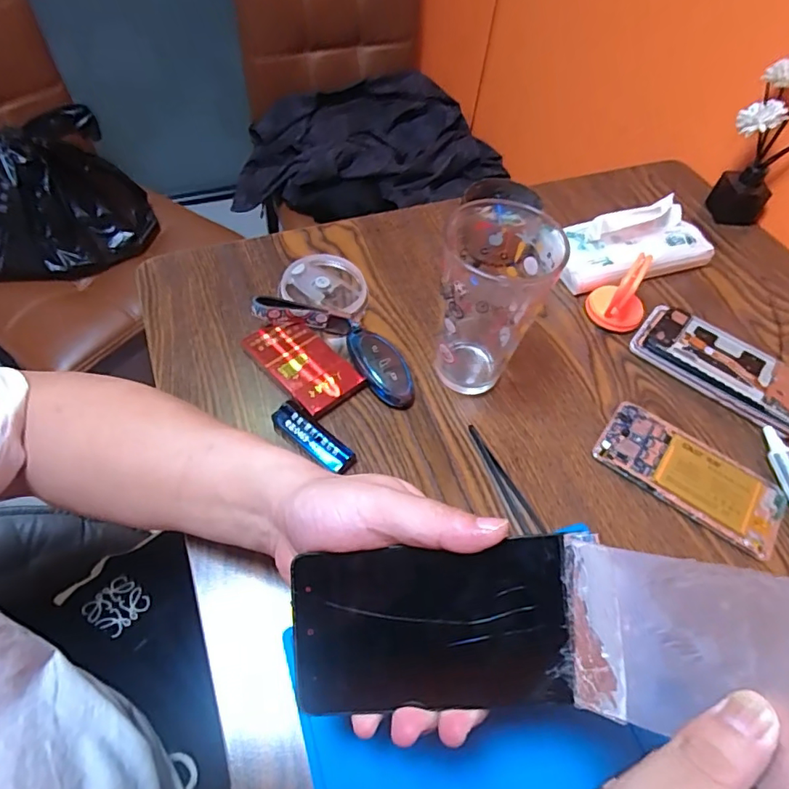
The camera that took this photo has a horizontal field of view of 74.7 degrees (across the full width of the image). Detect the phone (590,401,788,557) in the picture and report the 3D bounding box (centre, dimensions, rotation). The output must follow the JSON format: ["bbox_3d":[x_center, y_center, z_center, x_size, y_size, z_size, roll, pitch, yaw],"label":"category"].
[{"bbox_3d":[0.237,0.066,0.417,0.143,0.009,0.073,32,59,16],"label":"phone"}]

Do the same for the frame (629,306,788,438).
[{"bbox_3d":[0.306,-0.026,0.478,0.159,0.023,0.077,41,61,21],"label":"frame"}]

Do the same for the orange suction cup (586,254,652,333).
[{"bbox_3d":[0.218,-0.097,0.490,0.052,0.069,0.047,32,58,16],"label":"orange suction cup"}]

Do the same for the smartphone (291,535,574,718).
[{"bbox_3d":[0.016,0.111,0.247,0.129,0.004,0.071,-7,79,5],"label":"smartphone"}]

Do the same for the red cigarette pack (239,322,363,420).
[{"bbox_3d":[-0.079,-0.027,0.446,0.057,0.013,0.099,-37,66,-26],"label":"red cigarette pack"}]

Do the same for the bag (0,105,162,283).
[{"bbox_3d":[-0.550,-0.315,0.828,0.133,0.240,0.300,40,61,20],"label":"bag"}]

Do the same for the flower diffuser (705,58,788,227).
[{"bbox_3d":[0.421,-0.267,0.572,0.108,0.157,0.055,41,61,21],"label":"flower diffuser"}]

